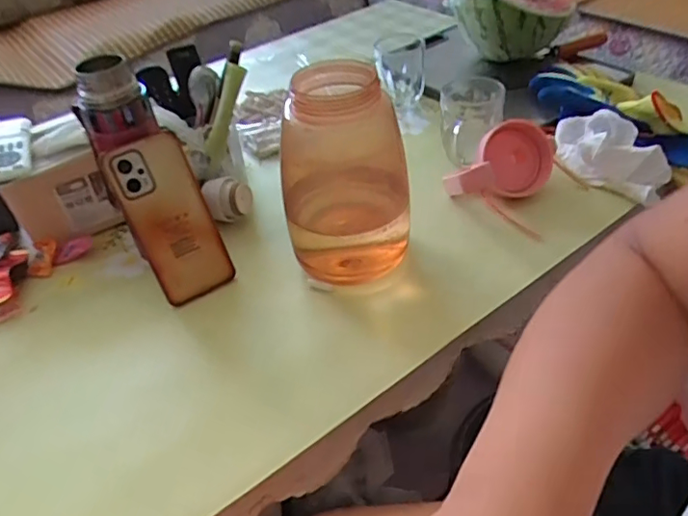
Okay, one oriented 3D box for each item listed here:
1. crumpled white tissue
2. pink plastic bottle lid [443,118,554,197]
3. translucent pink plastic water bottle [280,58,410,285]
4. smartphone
[{"bbox_3d":[0.328,-0.135,0.678,0.126,0.057,0.124,12,44,19],"label":"crumpled white tissue"},{"bbox_3d":[0.181,-0.110,0.652,0.168,0.075,0.078,-24,44,-20],"label":"pink plastic bottle lid"},{"bbox_3d":[0.001,-0.076,0.542,0.123,0.201,0.114,-2,41,5],"label":"translucent pink plastic water bottle"},{"bbox_3d":[-0.174,-0.040,0.559,0.077,0.165,0.017,-27,20,-18],"label":"smartphone"}]

